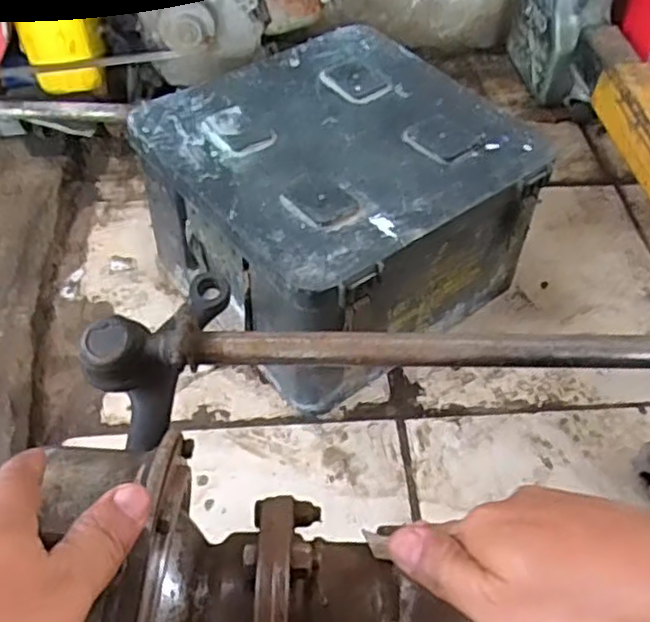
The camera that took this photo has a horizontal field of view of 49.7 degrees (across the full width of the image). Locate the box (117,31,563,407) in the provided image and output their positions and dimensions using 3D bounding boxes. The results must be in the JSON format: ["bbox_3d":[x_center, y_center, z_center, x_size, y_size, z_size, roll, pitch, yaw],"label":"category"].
[{"bbox_3d":[0.017,-0.135,0.890,0.373,0.220,0.359,-31,57,-25],"label":"box"}]

